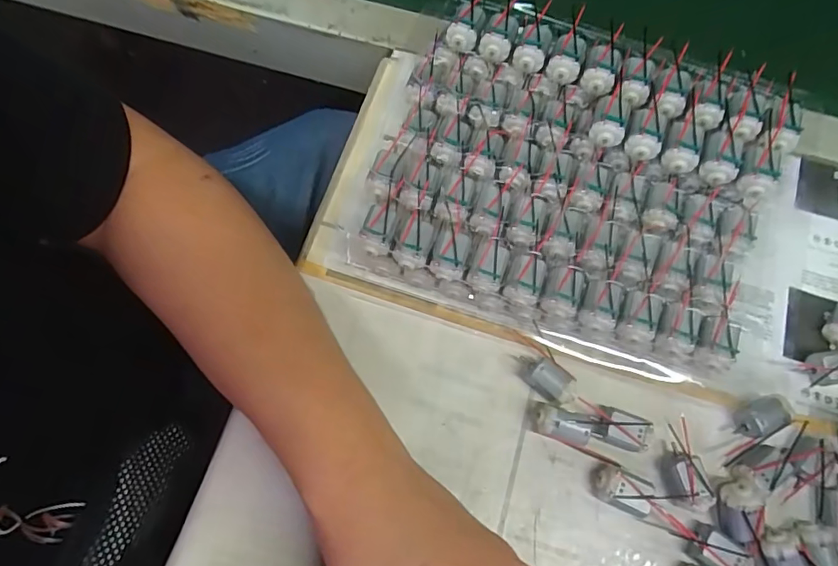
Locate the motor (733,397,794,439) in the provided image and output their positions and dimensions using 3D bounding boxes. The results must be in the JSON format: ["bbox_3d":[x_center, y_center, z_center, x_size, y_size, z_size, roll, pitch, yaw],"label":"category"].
[{"bbox_3d":[0.194,0.076,0.283,0.027,0.016,0.020,-12,72,-6],"label":"motor"}]

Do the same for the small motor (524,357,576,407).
[{"bbox_3d":[0.074,0.057,0.284,0.027,0.018,0.017,37,74,10],"label":"small motor"}]

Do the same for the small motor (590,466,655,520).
[{"bbox_3d":[0.110,0.112,0.270,0.027,0.017,0.019,23,72,6],"label":"small motor"}]

